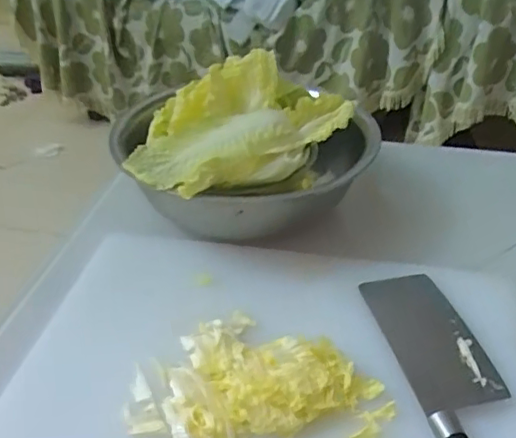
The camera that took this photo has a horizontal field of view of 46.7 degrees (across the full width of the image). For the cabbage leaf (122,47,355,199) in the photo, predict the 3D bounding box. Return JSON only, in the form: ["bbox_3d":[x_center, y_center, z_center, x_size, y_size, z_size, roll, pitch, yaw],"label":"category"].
[{"bbox_3d":[-0.039,-0.123,0.722,0.219,0.085,0.269,23,41,30],"label":"cabbage leaf"}]

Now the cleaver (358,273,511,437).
[{"bbox_3d":[0.170,0.144,0.518,0.078,0.026,0.286,-6,36,-8],"label":"cleaver"}]

